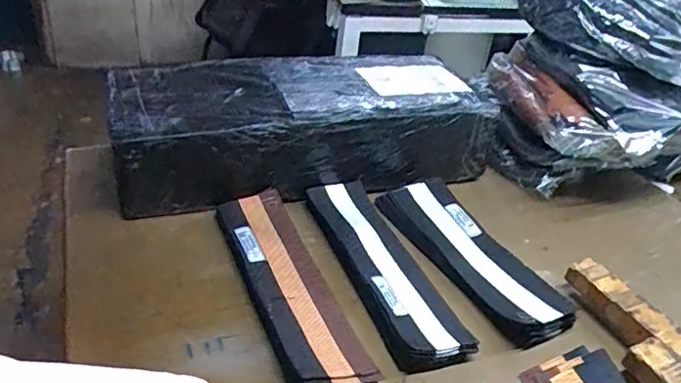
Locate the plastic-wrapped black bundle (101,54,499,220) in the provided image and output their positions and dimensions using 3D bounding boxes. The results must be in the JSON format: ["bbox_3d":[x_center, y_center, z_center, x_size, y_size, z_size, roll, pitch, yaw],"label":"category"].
[{"bbox_3d":[-0.042,-0.097,0.801,0.528,0.127,0.222,-4,34,-15],"label":"plastic-wrapped black bundle"}]

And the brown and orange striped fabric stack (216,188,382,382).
[{"bbox_3d":[-0.048,0.104,0.581,0.091,0.029,0.331,-9,36,-22],"label":"brown and orange striped fabric stack"}]

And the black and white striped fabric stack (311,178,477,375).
[{"bbox_3d":[0.048,0.084,0.639,0.092,0.040,0.298,-6,35,-19],"label":"black and white striped fabric stack"}]

